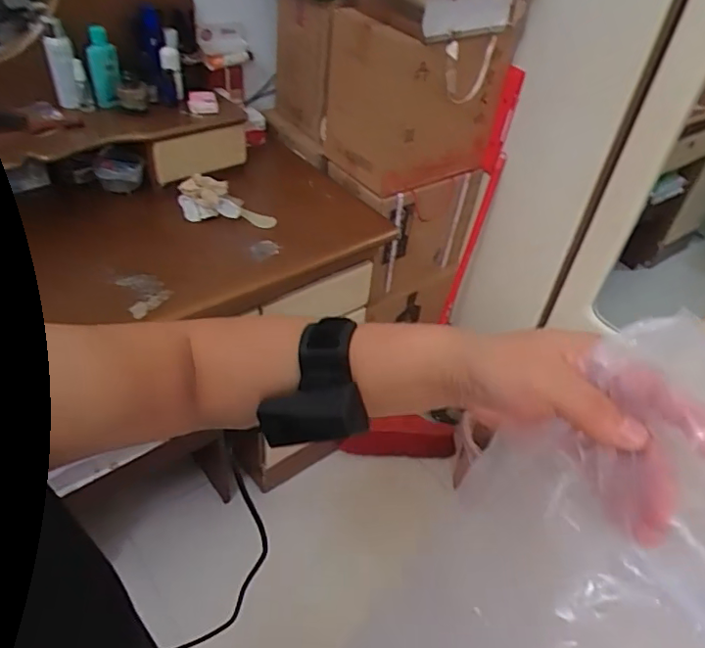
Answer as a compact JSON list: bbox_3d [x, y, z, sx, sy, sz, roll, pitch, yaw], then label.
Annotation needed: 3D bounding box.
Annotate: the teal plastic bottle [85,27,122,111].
[{"bbox_3d":[-0.495,-0.510,1.115,0.054,0.138,0.046,-10,45,-17],"label":"teal plastic bottle"}]

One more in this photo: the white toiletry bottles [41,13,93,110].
[{"bbox_3d":[-0.557,-0.505,1.087,0.062,0.171,0.043,-14,46,-21],"label":"white toiletry bottles"}]

